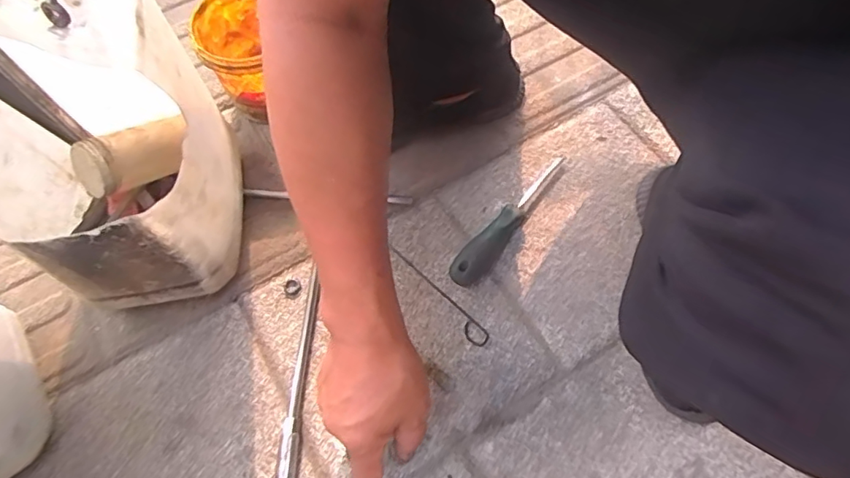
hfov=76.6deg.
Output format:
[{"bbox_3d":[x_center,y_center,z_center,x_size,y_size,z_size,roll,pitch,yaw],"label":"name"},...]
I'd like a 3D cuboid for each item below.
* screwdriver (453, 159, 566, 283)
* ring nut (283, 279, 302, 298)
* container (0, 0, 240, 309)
[{"bbox_3d":[0.096,-0.027,0.598,0.031,0.030,0.203,35,70,16],"label":"screwdriver"},{"bbox_3d":[-0.143,0.053,0.578,0.018,0.004,0.020,-20,66,-9],"label":"ring nut"},{"bbox_3d":[-0.292,-0.101,0.452,0.226,0.301,0.222,25,67,12],"label":"container"}]

